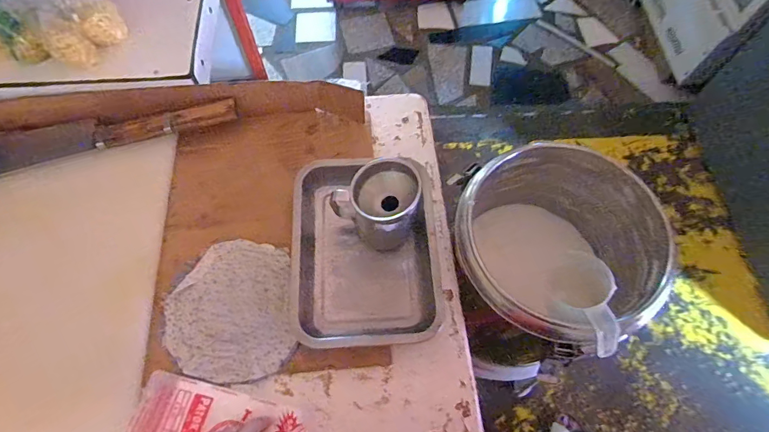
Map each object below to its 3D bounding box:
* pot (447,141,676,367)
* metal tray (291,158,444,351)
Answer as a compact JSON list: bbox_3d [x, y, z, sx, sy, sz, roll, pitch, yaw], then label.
[{"bbox_3d":[0.229,0.086,0.697,0.261,0.361,0.295,-32,69,-14],"label":"pot"},{"bbox_3d":[-0.019,0.038,0.555,0.201,0.040,0.258,-4,65,-2],"label":"metal tray"}]

